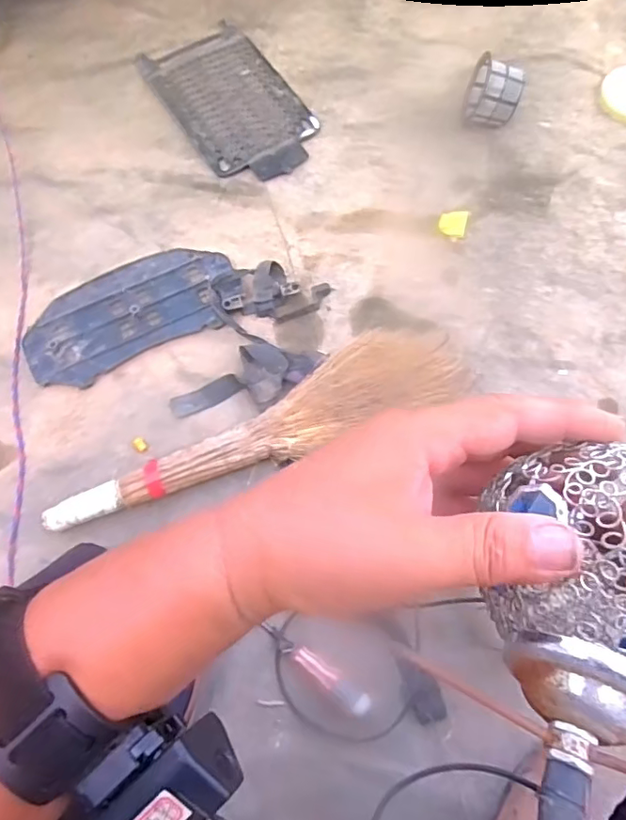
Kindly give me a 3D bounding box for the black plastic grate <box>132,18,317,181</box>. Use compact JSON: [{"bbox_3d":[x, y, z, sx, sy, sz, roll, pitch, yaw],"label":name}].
[{"bbox_3d":[-0.153,-0.588,1.017,0.214,0.016,0.370,-33,74,-10],"label":"black plastic grate"}]

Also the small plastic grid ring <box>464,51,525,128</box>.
[{"bbox_3d":[0.326,-0.565,0.970,0.094,0.113,0.093,15,70,7],"label":"small plastic grid ring"}]

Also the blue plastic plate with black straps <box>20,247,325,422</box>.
[{"bbox_3d":[-0.220,-0.141,0.859,0.462,0.030,0.284,12,72,5],"label":"blue plastic plate with black straps"}]

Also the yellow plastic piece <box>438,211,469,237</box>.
[{"bbox_3d":[0.240,-0.320,0.911,0.044,0.015,0.049,10,82,9],"label":"yellow plastic piece"}]

